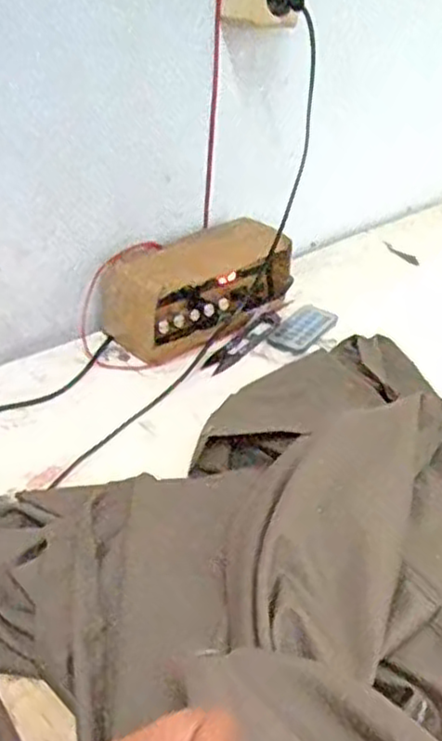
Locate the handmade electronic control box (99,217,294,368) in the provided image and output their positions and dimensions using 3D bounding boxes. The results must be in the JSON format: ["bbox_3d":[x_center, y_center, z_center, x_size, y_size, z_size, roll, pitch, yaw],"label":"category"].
[{"bbox_3d":[-0.019,-0.079,0.699,0.180,0.080,0.080,-28,45,-36],"label":"handmade electronic control box"}]

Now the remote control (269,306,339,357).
[{"bbox_3d":[0.083,-0.042,0.714,0.038,0.009,0.086,23,40,26],"label":"remote control"}]

